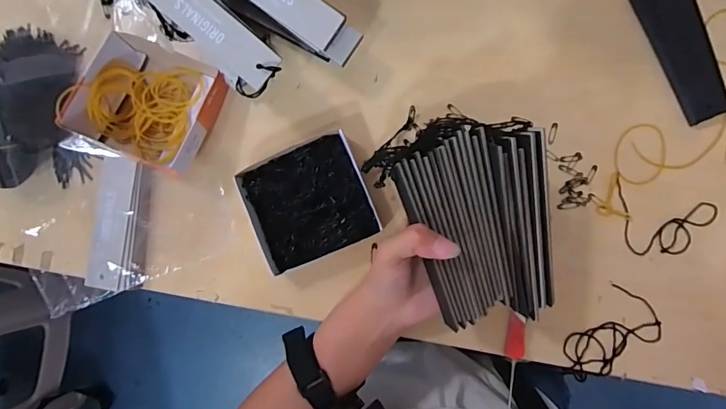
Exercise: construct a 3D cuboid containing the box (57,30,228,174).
[{"bbox_3d":[-0.192,-0.091,0.370,0.116,0.041,0.107,25,90,5],"label":"box"}]

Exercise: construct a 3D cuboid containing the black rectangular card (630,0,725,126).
[{"bbox_3d":[0.275,-0.134,0.354,0.045,0.006,0.125,-21,87,3],"label":"black rectangular card"}]

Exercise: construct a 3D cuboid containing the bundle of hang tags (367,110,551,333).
[{"bbox_3d":[0.072,0.010,0.296,0.112,0.035,0.151,-10,87,4],"label":"bundle of hang tags"}]

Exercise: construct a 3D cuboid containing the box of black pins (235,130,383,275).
[{"bbox_3d":[-0.049,-0.001,0.369,0.105,0.023,0.097,-23,87,3],"label":"box of black pins"}]

